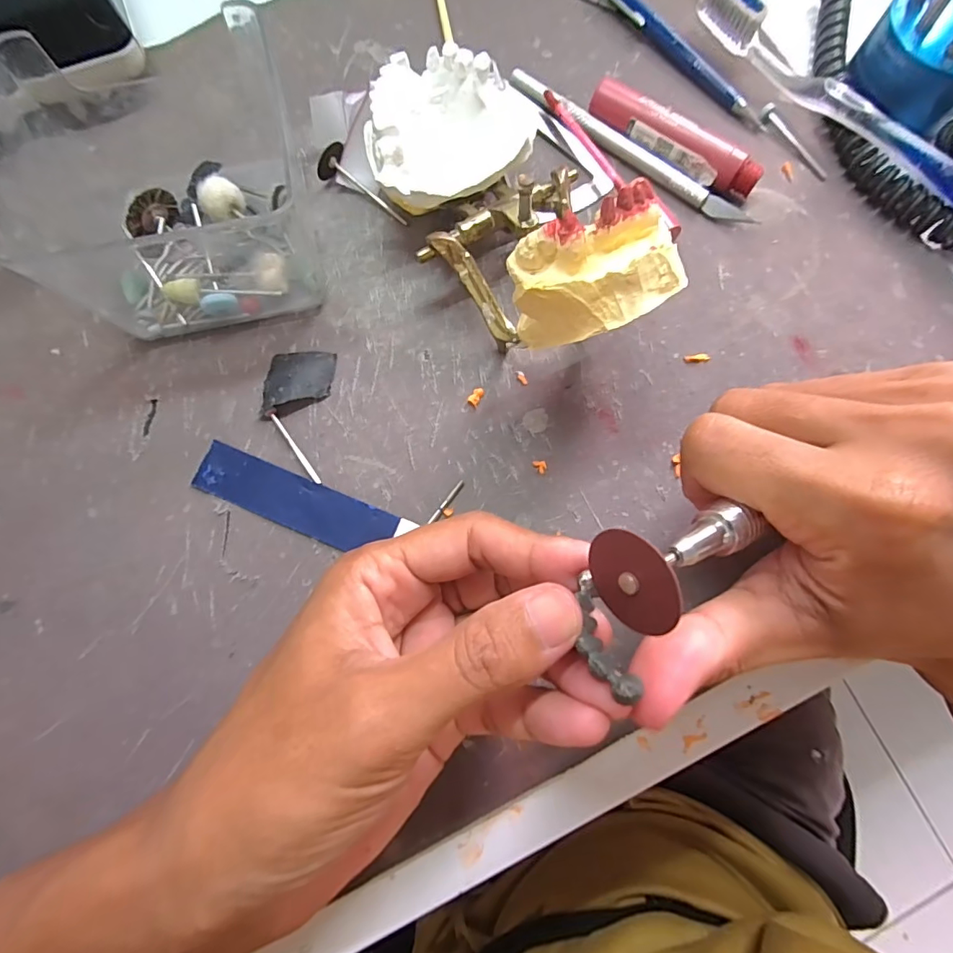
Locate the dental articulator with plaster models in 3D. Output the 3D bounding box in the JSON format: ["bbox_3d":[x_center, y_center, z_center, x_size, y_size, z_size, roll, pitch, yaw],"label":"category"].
[{"bbox_3d":[0.009,-0.110,0.177,0.075,0.066,0.157,-26,79,-7],"label":"dental articulator with plaster models"}]

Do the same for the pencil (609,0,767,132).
[{"bbox_3d":[0.097,-0.226,0.249,0.009,0.011,0.135,-41,81,-10],"label":"pencil"}]

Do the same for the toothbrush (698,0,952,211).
[{"bbox_3d":[0.175,-0.172,0.230,0.011,0.027,0.184,-39,81,-9],"label":"toothbrush"}]

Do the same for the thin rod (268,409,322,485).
[{"bbox_3d":[-0.076,-0.013,0.199,0.004,0.004,0.039,-35,80,-9],"label":"thin rod"}]

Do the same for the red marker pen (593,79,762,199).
[{"bbox_3d":[0.094,-0.160,0.229,0.087,0.018,0.014,35,79,6],"label":"red marker pen"}]

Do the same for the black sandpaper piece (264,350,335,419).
[{"bbox_3d":[-0.076,-0.041,0.204,0.027,0.008,0.027,2,77,-1],"label":"black sandpaper piece"}]

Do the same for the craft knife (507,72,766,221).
[{"bbox_3d":[0.072,-0.157,0.234,0.135,0.011,0.012,38,79,7],"label":"craft knife"}]

